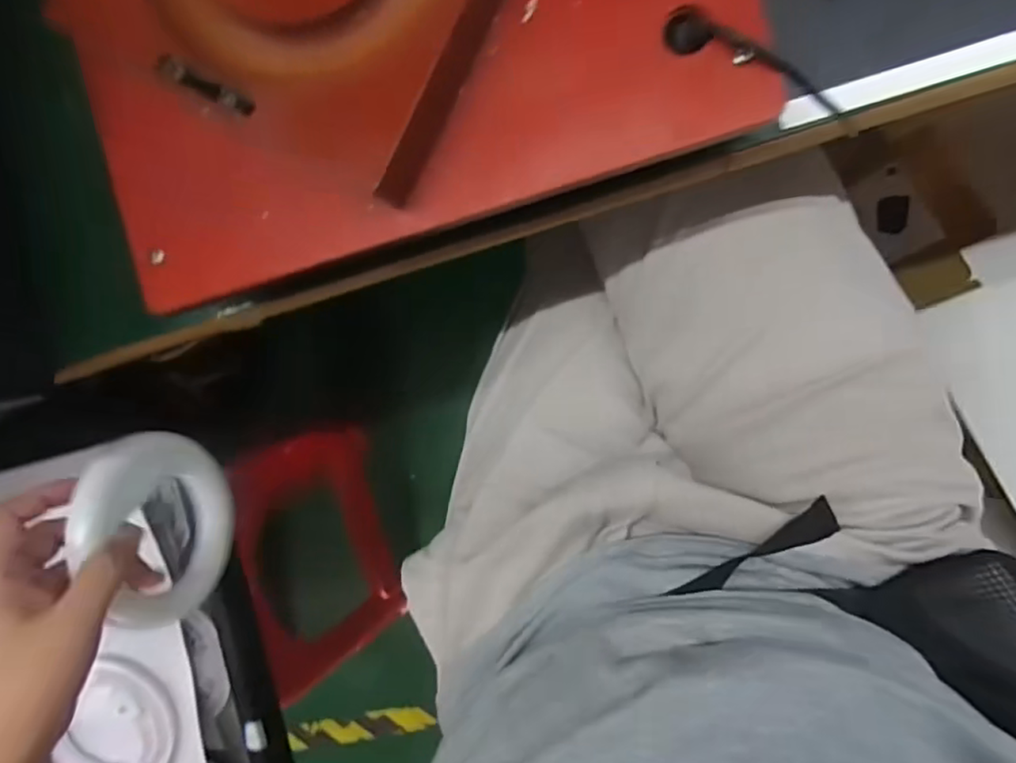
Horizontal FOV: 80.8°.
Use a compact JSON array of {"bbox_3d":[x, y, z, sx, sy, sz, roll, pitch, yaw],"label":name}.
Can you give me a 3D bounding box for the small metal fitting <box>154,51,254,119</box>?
[{"bbox_3d":[-0.116,-0.113,0.229,0.041,0.006,0.007,31,97,7],"label":"small metal fitting"}]

